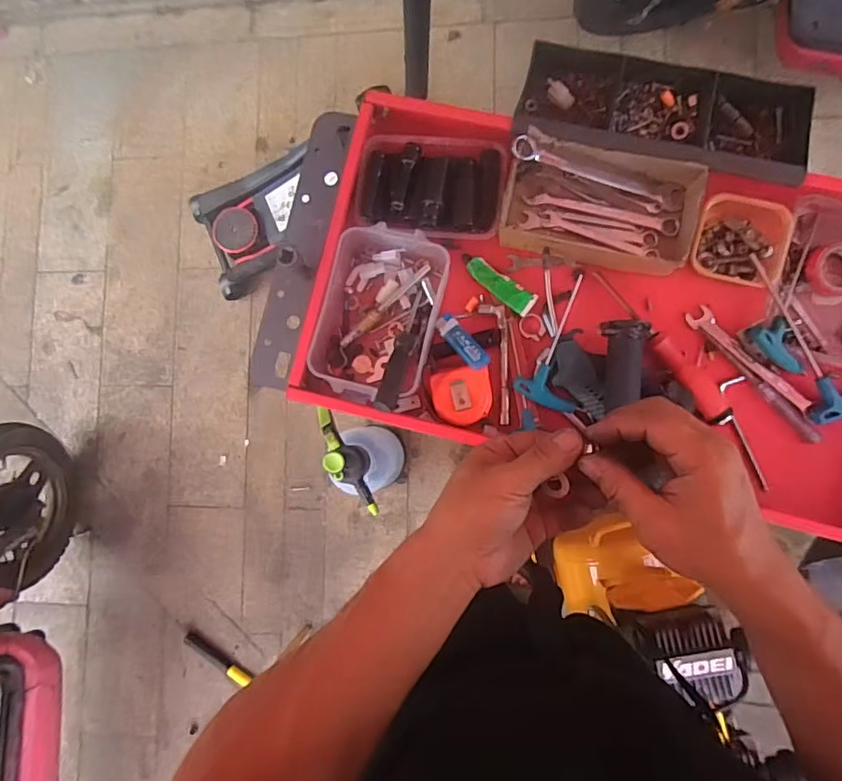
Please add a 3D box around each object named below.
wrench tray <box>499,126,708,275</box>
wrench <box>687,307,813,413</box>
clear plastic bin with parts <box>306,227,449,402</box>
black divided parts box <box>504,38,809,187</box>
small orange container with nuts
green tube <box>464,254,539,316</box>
[{"bbox_3d":[0.194,-0.204,0.601,0.201,0.059,0.125,8,87,6],"label":"wrench tray"},{"bbox_3d":[0.355,-0.035,0.596,0.151,0.008,0.024,44,91,7],"label":"wrench"},{"bbox_3d":[-0.046,-0.083,0.624,0.127,0.051,0.193,14,88,7],"label":"clear plastic bin with parts"},{"bbox_3d":[0.263,-0.303,0.605,0.305,0.069,0.121,14,88,7],"label":"black divided parts box"},{"bbox_3d":[0.341,-0.159,0.591,0.096,0.039,0.090,17,88,7],"label":"small orange container with nuts"},{"bbox_3d":[0.086,-0.122,0.625,0.098,0.014,0.026,38,91,7],"label":"green tube"}]

